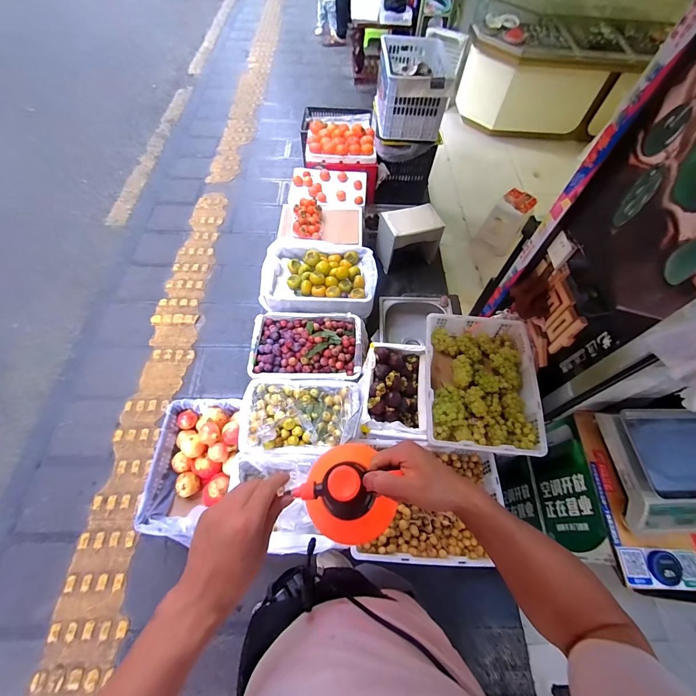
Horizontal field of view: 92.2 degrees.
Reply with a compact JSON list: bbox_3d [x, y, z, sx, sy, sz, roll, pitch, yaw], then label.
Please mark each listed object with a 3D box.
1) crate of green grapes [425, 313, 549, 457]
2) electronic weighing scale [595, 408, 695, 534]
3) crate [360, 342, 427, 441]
[{"bbox_3d":[0.437,0.115,1.149,0.364,0.123,0.495,10,60,2],"label":"crate of green grapes"},{"bbox_3d":[0.935,0.336,0.935,0.357,0.104,0.311,1,60,-3],"label":"electronic weighing scale"},{"bbox_3d":[0.175,0.163,1.286,0.236,0.109,0.367,8,60,1],"label":"crate"}]

